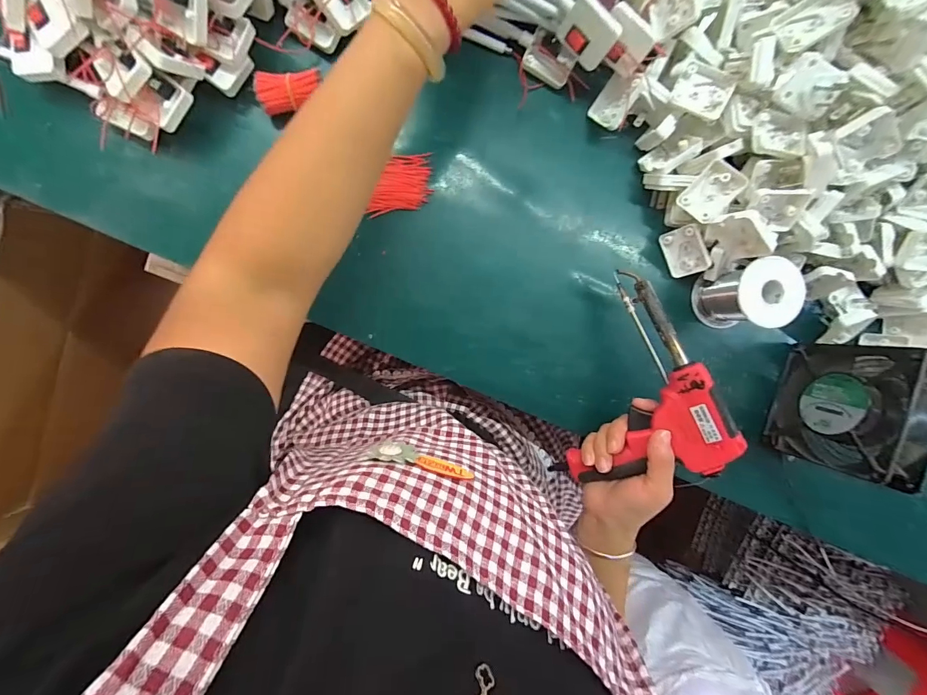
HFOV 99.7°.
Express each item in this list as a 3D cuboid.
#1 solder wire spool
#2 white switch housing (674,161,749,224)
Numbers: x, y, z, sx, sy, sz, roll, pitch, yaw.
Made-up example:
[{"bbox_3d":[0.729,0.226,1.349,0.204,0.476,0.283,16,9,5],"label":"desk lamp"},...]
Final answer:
[{"bbox_3d":[0.283,-0.052,0.393,0.062,0.066,0.067,0,96,-6],"label":"solder wire spool"},{"bbox_3d":[0.235,-0.146,0.369,0.040,0.011,0.048,49,116,16],"label":"white switch housing"}]

